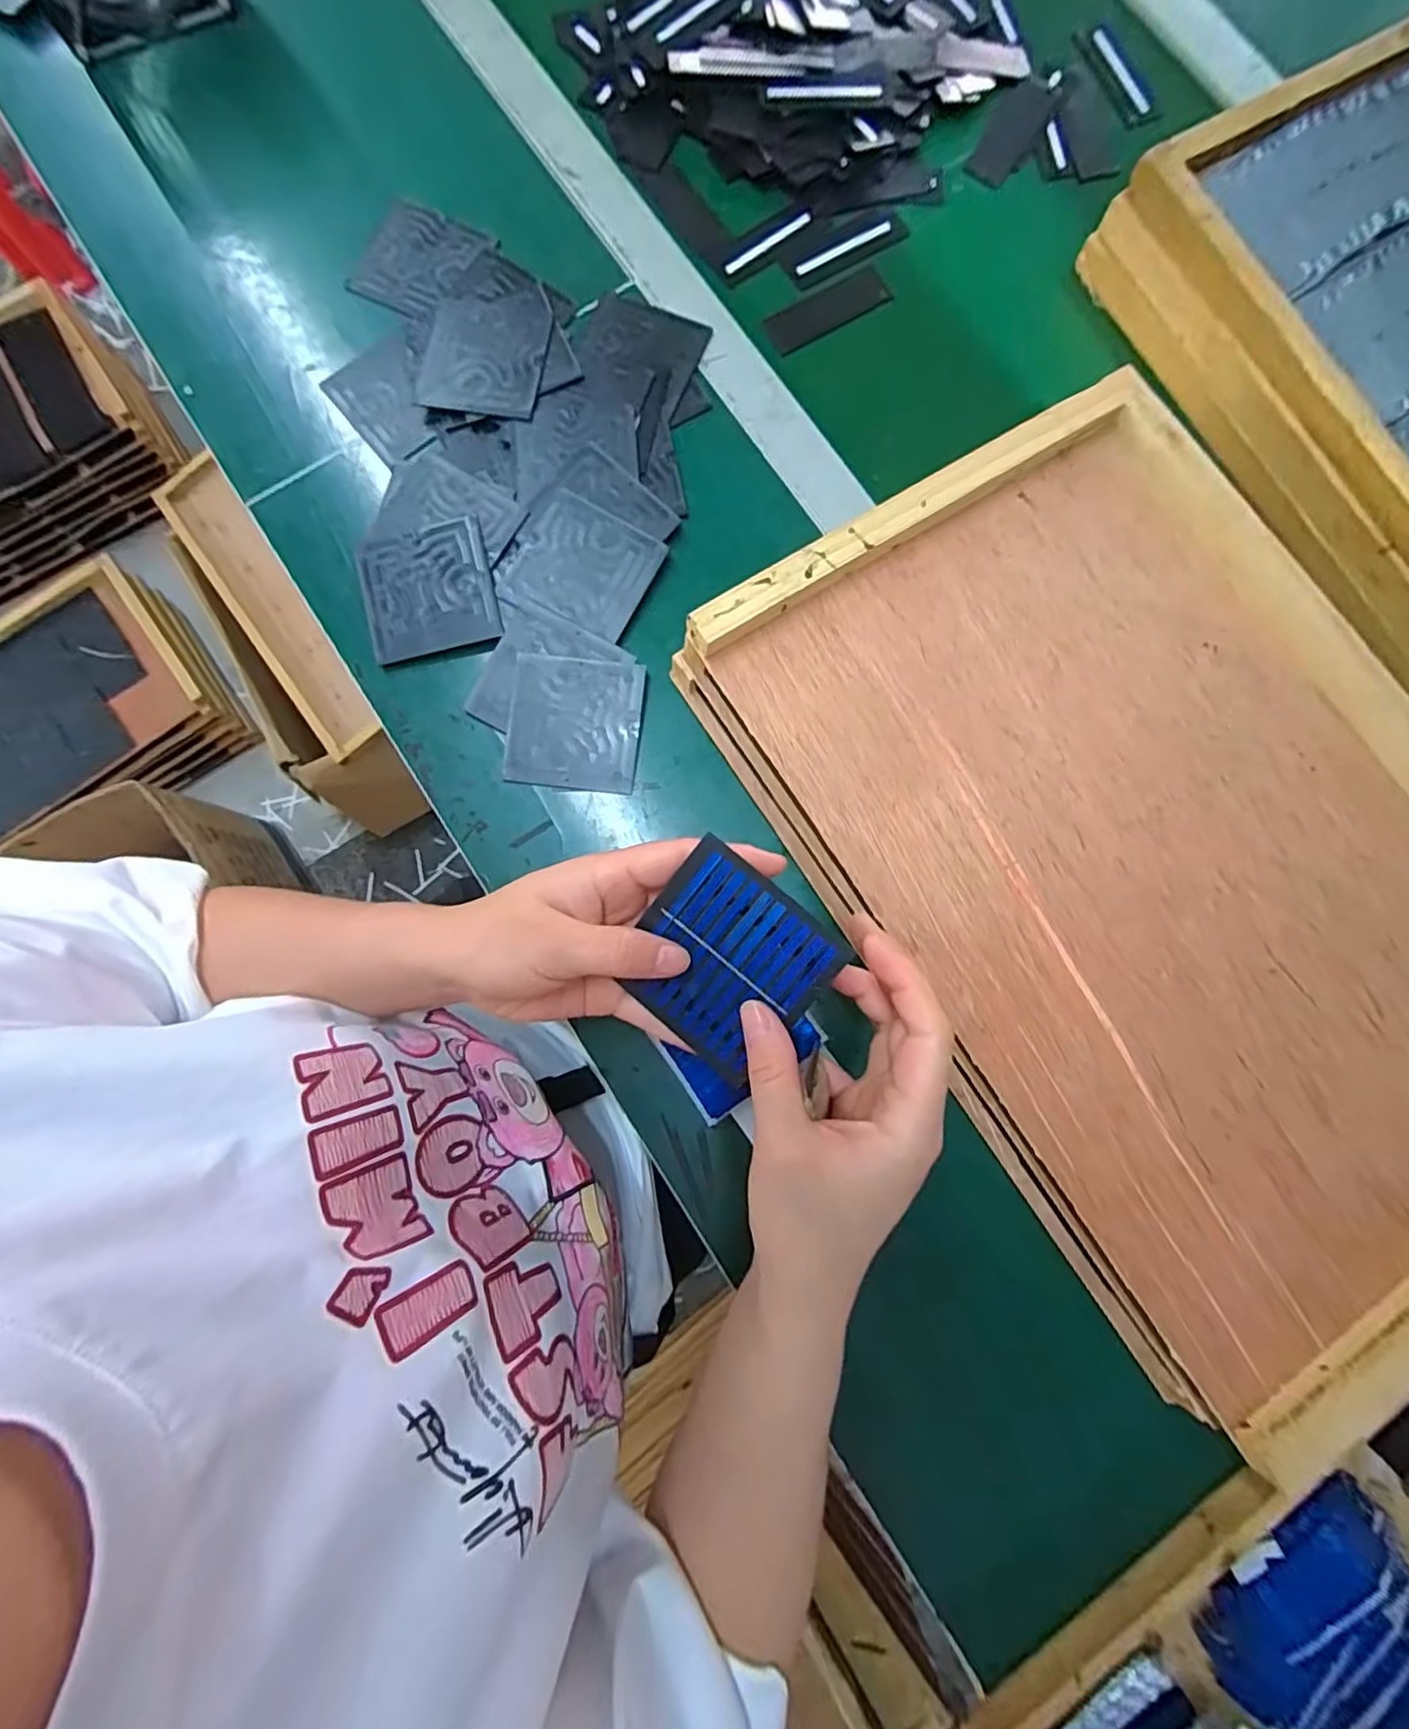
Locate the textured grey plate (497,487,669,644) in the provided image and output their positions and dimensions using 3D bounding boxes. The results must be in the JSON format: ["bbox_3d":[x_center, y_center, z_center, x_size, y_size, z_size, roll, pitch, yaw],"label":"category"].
[{"bbox_3d":[-0.076,-0.187,0.395,0.080,0.009,0.071,27,82,3],"label":"textured grey plate"}]

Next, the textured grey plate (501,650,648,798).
[{"bbox_3d":[-0.080,-0.085,0.388,0.079,0.004,0.079,5,88,-2],"label":"textured grey plate"}]

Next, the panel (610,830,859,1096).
[{"bbox_3d":[0.008,0.043,0.276,0.078,0.004,0.078,40,102,8],"label":"panel"}]

